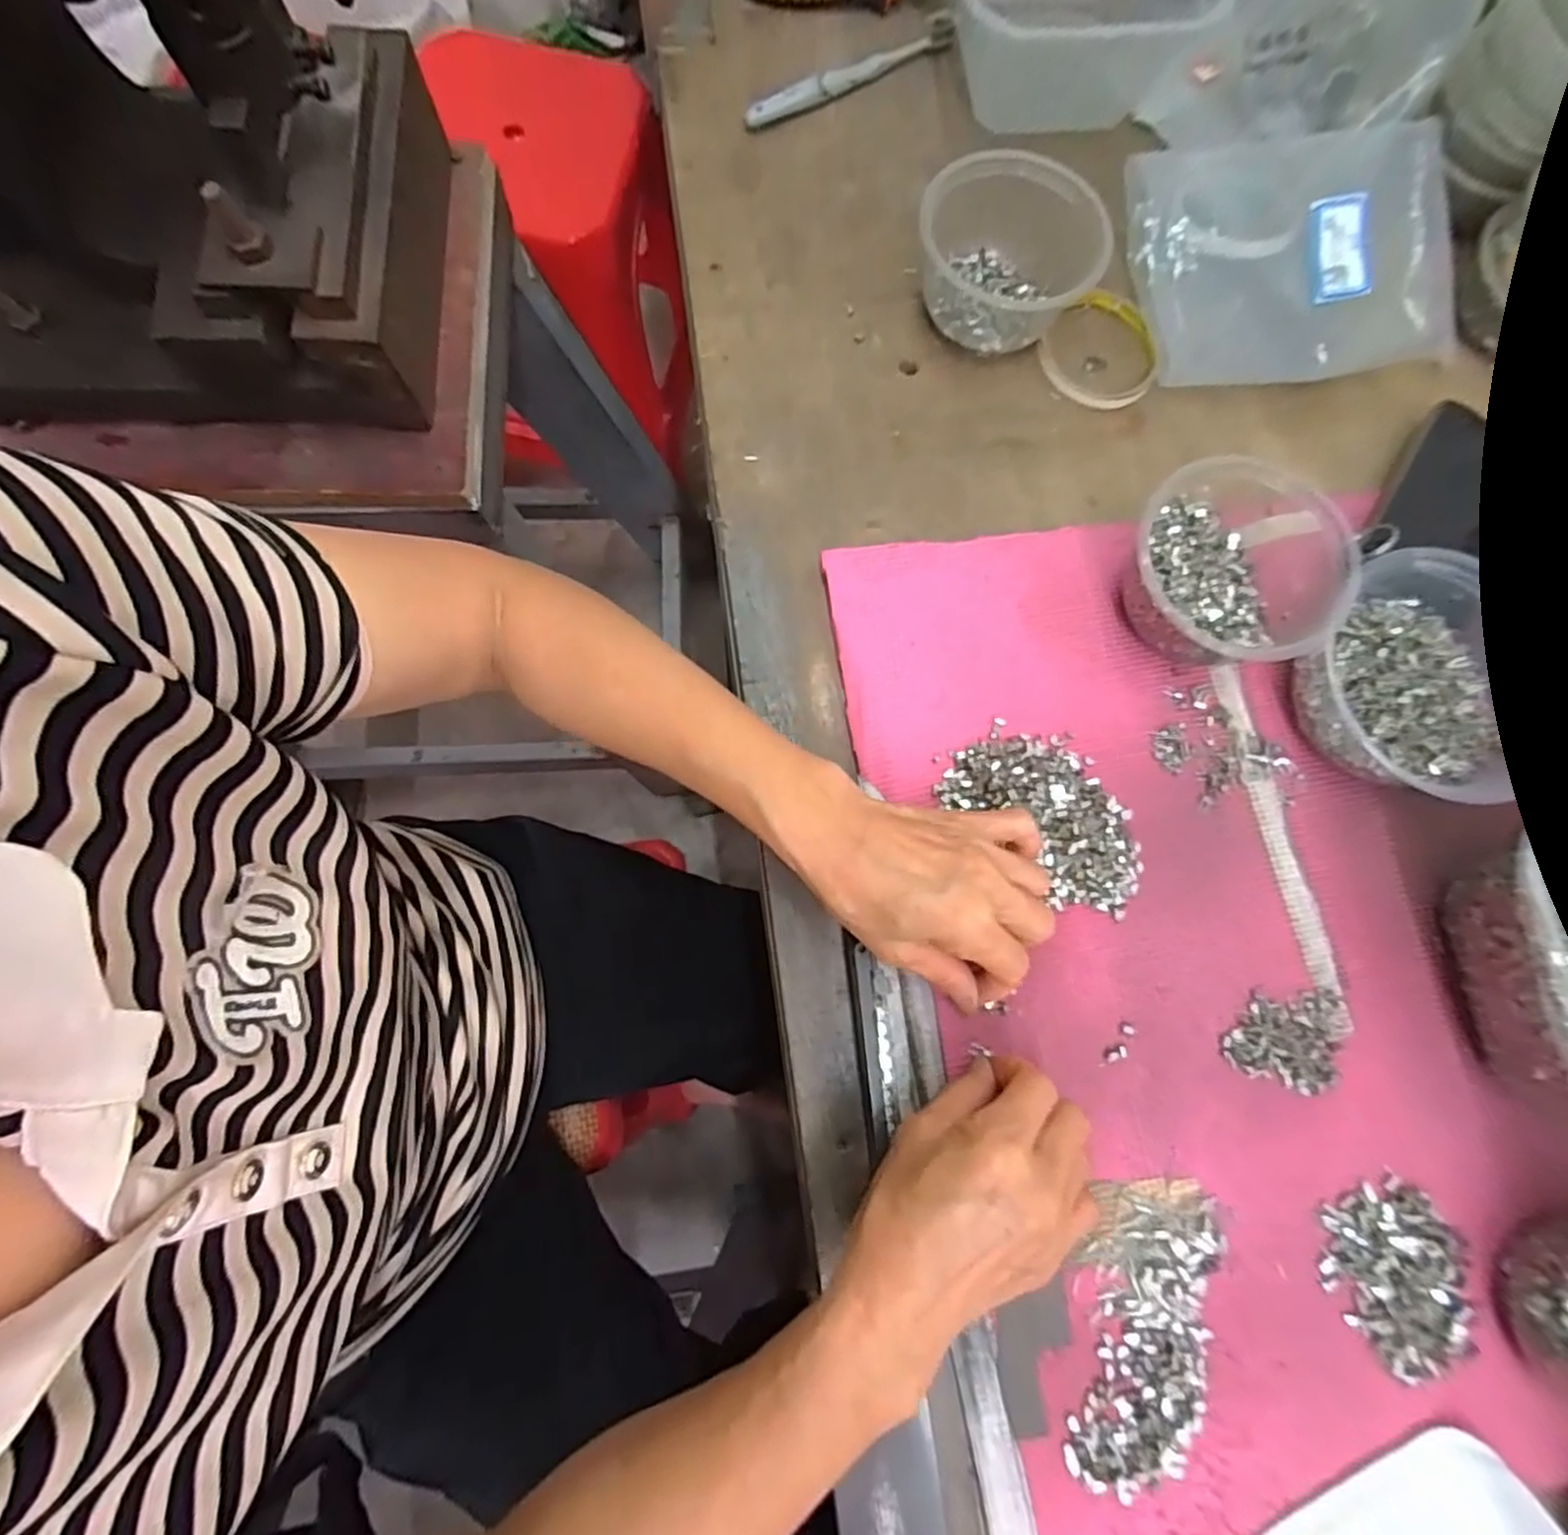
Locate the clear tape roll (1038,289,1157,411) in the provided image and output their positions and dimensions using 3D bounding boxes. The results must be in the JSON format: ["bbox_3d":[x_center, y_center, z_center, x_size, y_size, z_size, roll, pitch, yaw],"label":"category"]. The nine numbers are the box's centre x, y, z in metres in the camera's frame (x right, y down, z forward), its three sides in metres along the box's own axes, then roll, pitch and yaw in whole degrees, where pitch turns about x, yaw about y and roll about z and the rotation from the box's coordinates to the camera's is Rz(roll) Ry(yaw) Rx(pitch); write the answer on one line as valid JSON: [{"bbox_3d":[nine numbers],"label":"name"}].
[{"bbox_3d":[0.219,-0.285,0.477,0.076,0.014,0.093,33,79,6],"label":"clear tape roll"}]

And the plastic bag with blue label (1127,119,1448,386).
[{"bbox_3d":[0.349,-0.346,0.480,0.212,0.025,0.164,-12,90,-1],"label":"plastic bag with blue label"}]

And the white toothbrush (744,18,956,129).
[{"bbox_3d":[0.047,-0.507,0.515,0.180,0.012,0.021,-31,80,-7],"label":"white toothbrush"}]

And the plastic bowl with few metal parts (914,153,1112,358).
[{"bbox_3d":[0.141,-0.324,0.450,0.115,0.062,0.091,23,78,4],"label":"plastic bowl with few metal parts"}]

